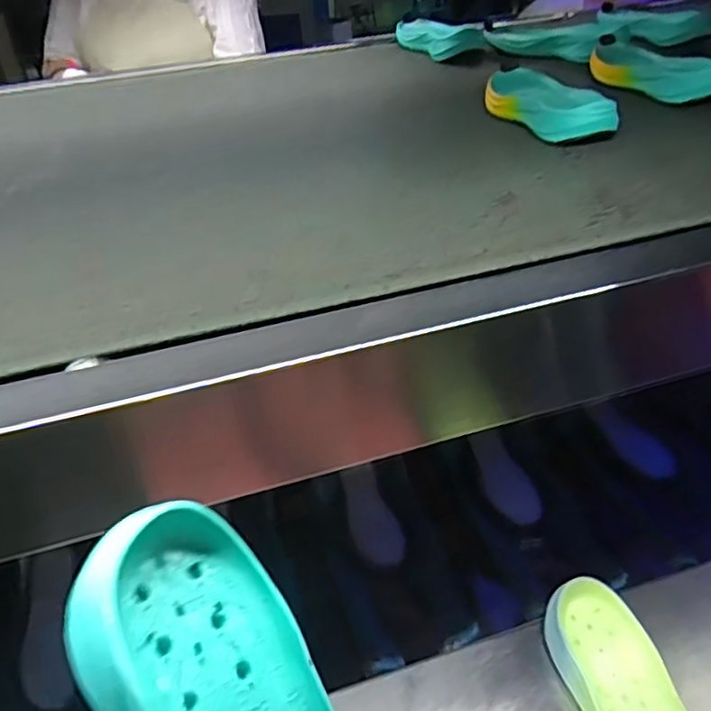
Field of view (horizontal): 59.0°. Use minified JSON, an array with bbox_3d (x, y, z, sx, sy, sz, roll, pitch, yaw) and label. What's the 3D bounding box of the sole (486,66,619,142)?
[{"bbox_3d":[0.200,-0.270,0.677,0.073,0.040,0.208,-13,38,-12],"label":"sole"}]

